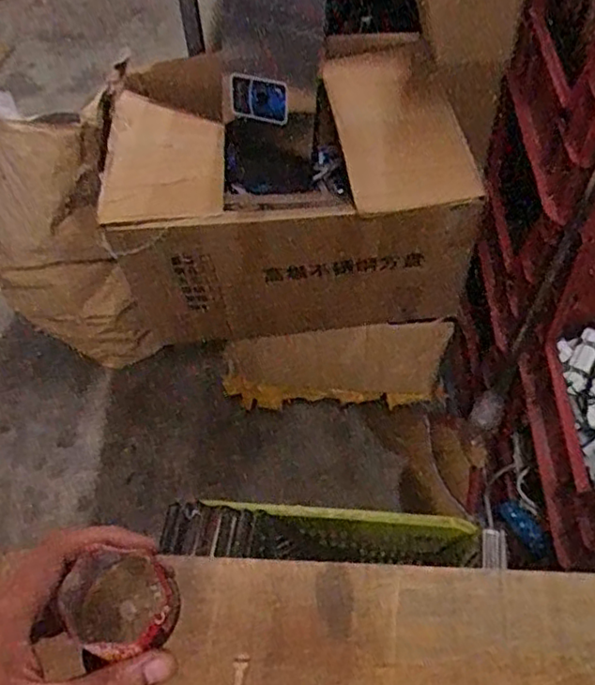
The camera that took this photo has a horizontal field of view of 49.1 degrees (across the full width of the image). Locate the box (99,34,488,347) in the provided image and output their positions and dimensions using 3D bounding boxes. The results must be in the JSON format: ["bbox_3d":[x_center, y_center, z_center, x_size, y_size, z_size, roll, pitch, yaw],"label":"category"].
[{"bbox_3d":[-0.014,-0.257,1.279,0.642,0.409,0.383,-6,56,-2],"label":"box"}]

